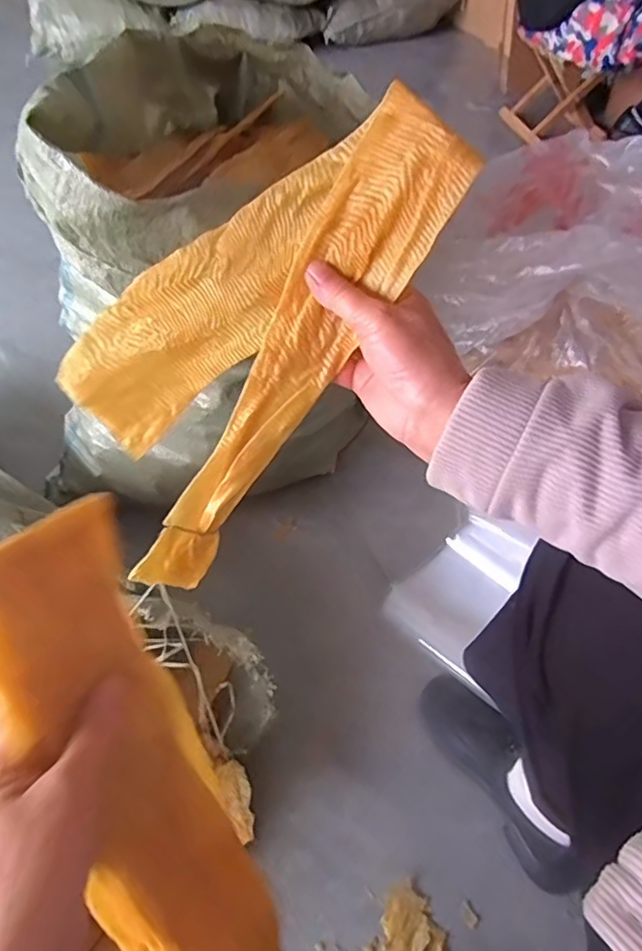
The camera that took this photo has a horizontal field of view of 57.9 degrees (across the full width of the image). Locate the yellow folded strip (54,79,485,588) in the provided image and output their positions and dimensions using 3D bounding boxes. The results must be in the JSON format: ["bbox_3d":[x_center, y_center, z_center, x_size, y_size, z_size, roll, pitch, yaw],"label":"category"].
[{"bbox_3d":[-0.063,-0.089,0.381,0.147,0.343,0.021,35,16,-3],"label":"yellow folded strip"}]

